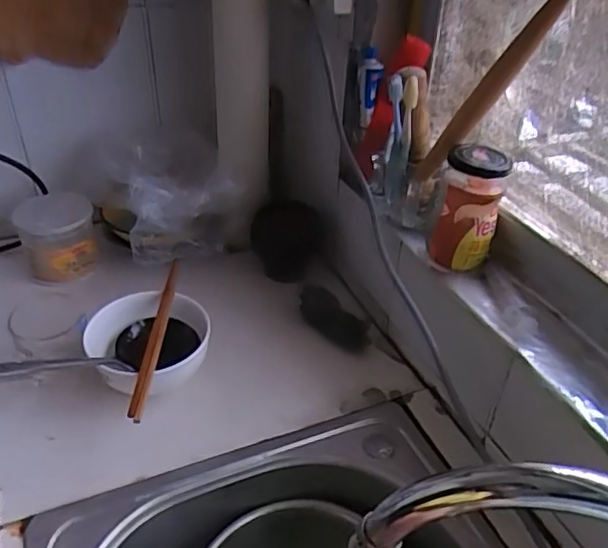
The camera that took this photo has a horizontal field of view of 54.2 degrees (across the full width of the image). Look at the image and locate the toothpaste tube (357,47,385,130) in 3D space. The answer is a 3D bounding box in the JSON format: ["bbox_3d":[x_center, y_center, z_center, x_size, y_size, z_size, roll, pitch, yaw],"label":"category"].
[{"bbox_3d":[0.083,-0.237,0.757,0.031,0.097,0.030,6,10,7],"label":"toothpaste tube"}]

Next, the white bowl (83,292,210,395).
[{"bbox_3d":[-0.179,0.086,0.693,0.135,0.069,0.133,0,38,0],"label":"white bowl"}]

